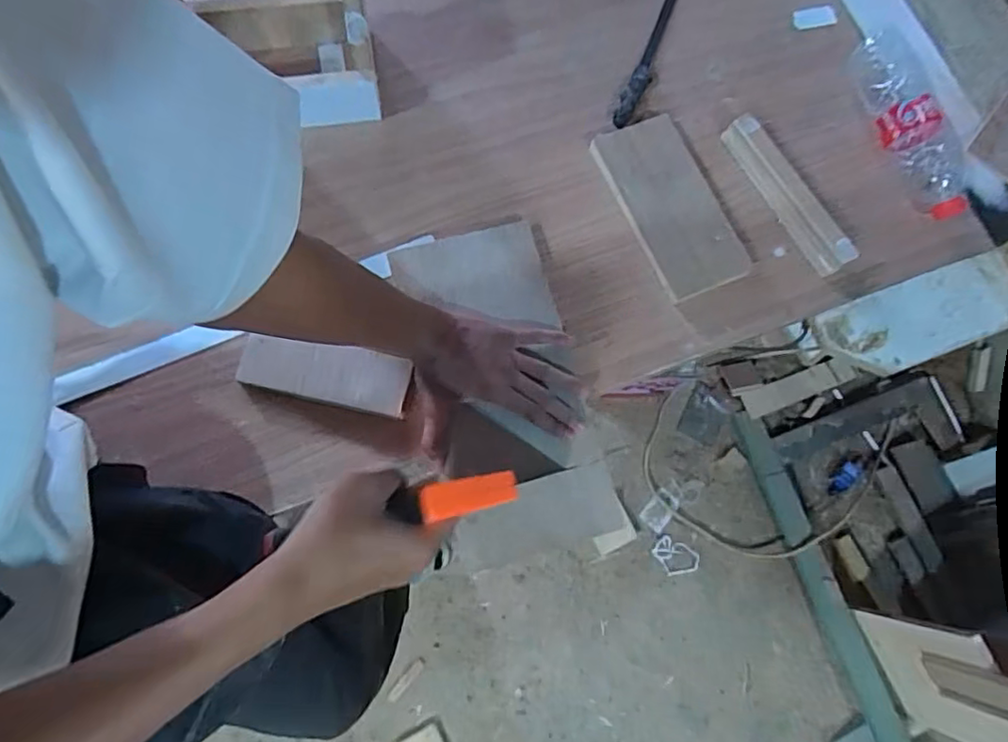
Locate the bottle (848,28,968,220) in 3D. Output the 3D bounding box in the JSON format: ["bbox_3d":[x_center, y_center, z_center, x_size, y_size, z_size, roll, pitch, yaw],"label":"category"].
[{"bbox_3d":[0.460,-0.281,0.693,0.057,0.059,0.230,-13,77,-8],"label":"bottle"}]

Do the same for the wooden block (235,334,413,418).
[{"bbox_3d":[-0.175,0.005,0.600,0.162,0.025,0.055,12,75,-1],"label":"wooden block"}]

